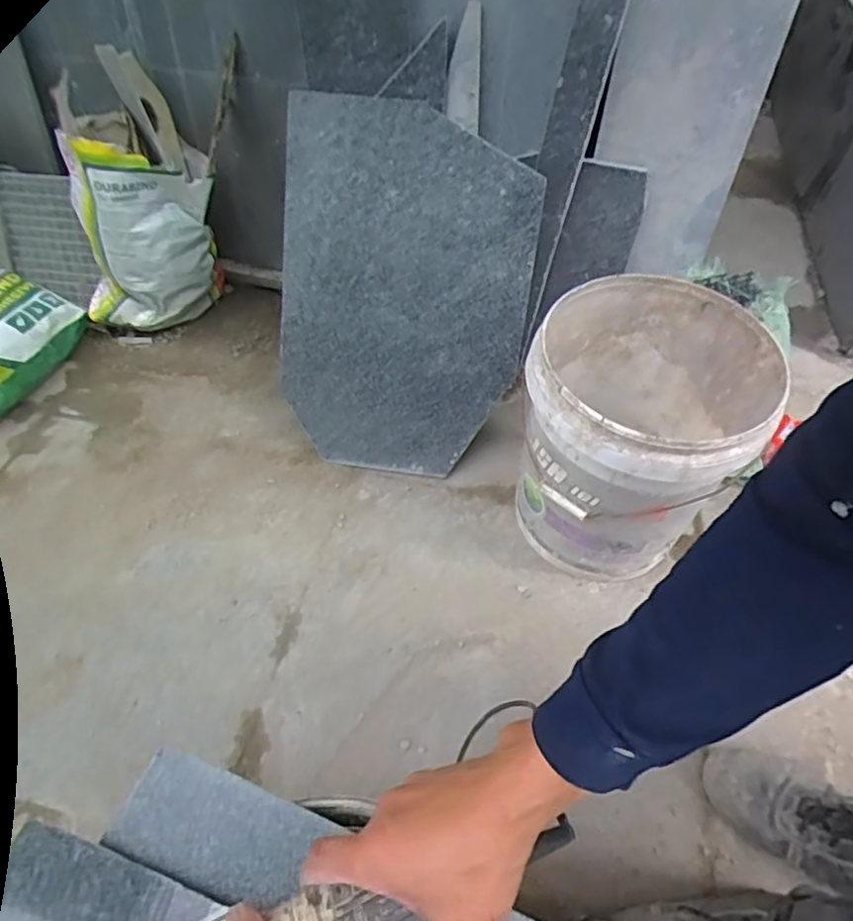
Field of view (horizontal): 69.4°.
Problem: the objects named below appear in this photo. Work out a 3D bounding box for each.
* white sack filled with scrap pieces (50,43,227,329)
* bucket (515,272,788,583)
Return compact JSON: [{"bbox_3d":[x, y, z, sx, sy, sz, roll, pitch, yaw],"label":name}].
[{"bbox_3d":[-0.543,-0.480,1.212,0.225,0.428,0.261,7,52,5],"label":"white sack filled with scrap pieces"},{"bbox_3d":[0.280,-0.031,0.902,0.287,0.344,0.310,1,53,-1],"label":"bucket"}]

